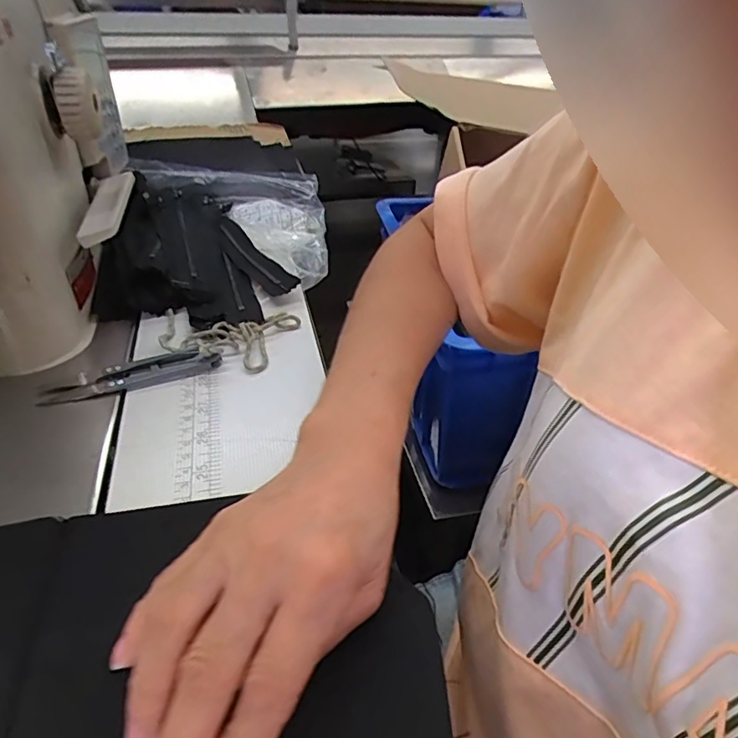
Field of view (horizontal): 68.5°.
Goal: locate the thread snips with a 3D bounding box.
[{"bbox_3d":[-0.142,0.004,0.328,0.099,0.008,0.020,-16,40,-24],"label":"thread snips"}]

